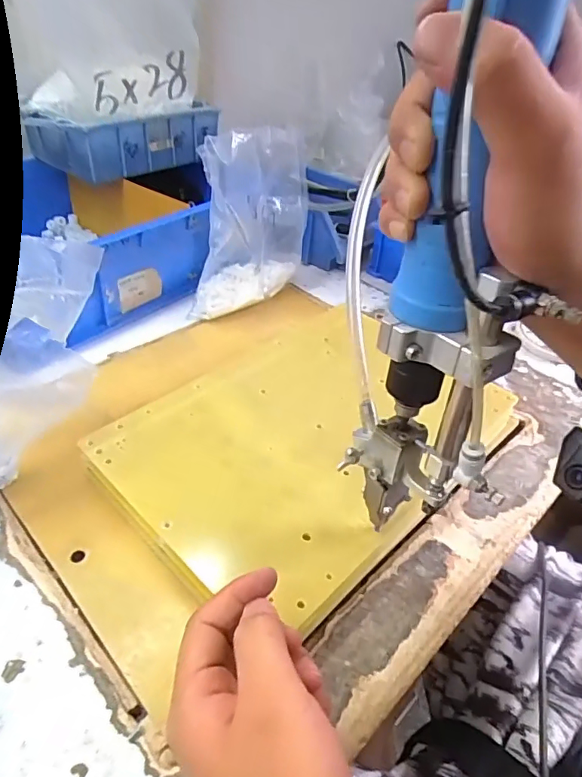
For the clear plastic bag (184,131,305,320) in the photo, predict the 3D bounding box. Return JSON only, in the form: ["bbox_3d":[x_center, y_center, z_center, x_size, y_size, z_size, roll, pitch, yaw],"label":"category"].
[{"bbox_3d":[-0.043,-0.171,0.512,0.054,0.176,0.134,28,45,23],"label":"clear plastic bag"}]

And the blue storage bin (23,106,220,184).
[{"bbox_3d":[-0.193,-0.297,0.580,0.106,0.057,0.189,32,47,26],"label":"blue storage bin"}]

